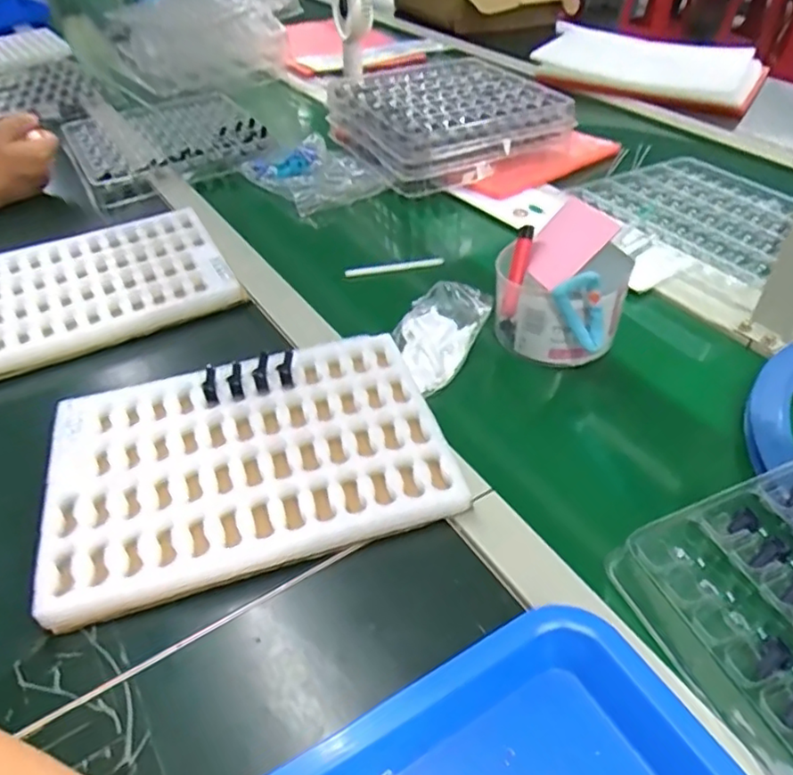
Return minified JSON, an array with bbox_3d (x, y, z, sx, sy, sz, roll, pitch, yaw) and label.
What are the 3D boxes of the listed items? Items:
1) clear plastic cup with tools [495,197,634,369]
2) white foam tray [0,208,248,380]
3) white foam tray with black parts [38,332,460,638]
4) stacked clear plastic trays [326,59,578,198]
[{"bbox_3d":[0.145,-0.087,0.564,0.109,0.112,0.100,16,44,19],"label":"clear plastic cup with tools"},{"bbox_3d":[-0.311,-0.099,0.635,0.266,0.034,0.177,-21,45,-20],"label":"white foam tray"},{"bbox_3d":[-0.106,0.052,0.467,0.269,0.033,0.186,-14,43,-13],"label":"white foam tray with black parts"},{"bbox_3d":[0.066,-0.376,0.876,0.251,0.062,0.251,-21,45,-20],"label":"stacked clear plastic trays"}]

